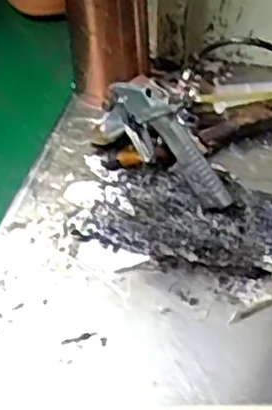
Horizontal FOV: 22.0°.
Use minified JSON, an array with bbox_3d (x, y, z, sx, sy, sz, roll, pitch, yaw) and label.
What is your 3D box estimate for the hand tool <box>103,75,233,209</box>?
[{"bbox_3d":[0.022,-0.050,0.548,0.121,0.093,0.014,31,50,29],"label":"hand tool"}]

